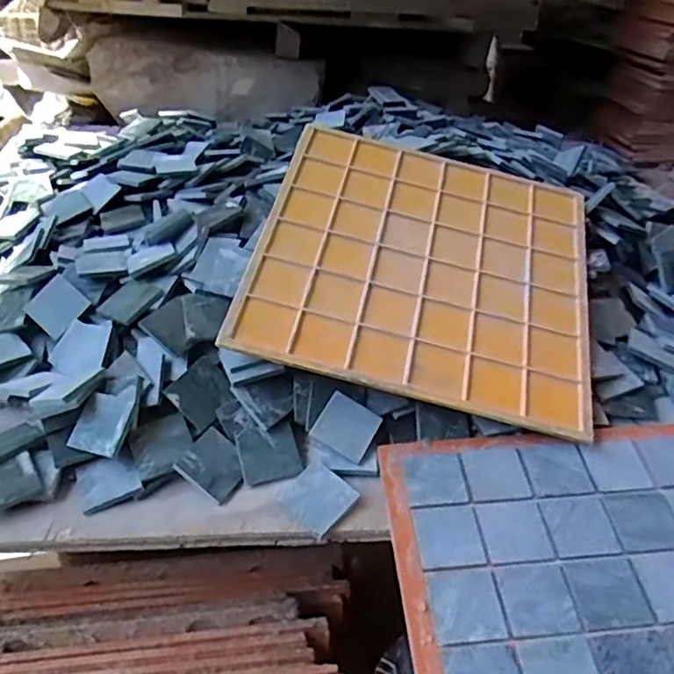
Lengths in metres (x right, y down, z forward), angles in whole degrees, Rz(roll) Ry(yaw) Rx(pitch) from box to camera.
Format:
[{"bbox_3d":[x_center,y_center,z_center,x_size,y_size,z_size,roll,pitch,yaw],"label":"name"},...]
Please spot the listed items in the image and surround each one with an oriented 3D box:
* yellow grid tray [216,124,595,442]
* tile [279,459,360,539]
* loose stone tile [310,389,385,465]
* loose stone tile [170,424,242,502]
[{"bbox_3d":[0.096,-0.082,0.632,0.337,0.008,0.342,15,55,-1],"label":"yellow grid tray"},{"bbox_3d":[-0.015,0.130,0.498,0.050,0.005,0.047,32,68,27],"label":"tile"},{"bbox_3d":[0.009,0.079,0.539,0.050,0.004,0.049,32,60,-1],"label":"loose stone tile"},{"bbox_3d":[-0.102,0.106,0.514,0.050,0.005,0.049,39,53,2],"label":"loose stone tile"}]

